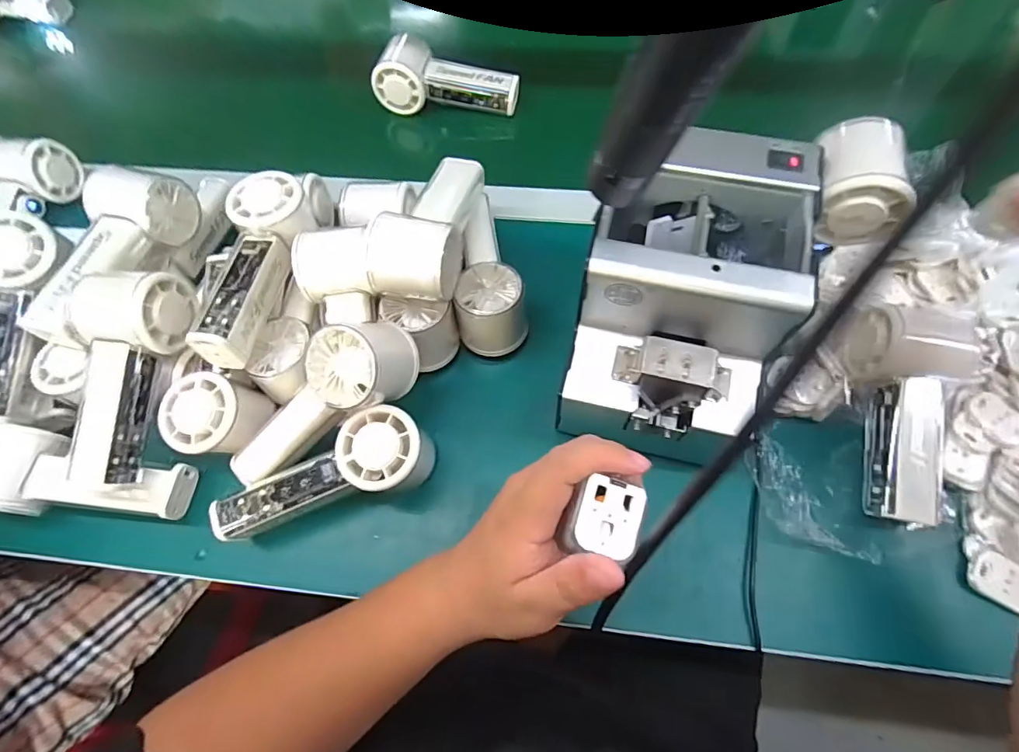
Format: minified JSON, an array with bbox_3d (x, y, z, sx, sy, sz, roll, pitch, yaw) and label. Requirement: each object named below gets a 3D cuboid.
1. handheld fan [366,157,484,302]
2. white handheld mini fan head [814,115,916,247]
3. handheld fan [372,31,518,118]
[{"bbox_3d":[-0.056,-0.118,0.386,0.059,0.066,0.162,11,50,8],"label":"handheld fan"},{"bbox_3d":[0.225,-0.128,0.320,0.051,0.041,0.079,10,66,7],"label":"white handheld mini fan head"},{"bbox_3d":[-0.067,-0.322,0.529,0.152,0.056,0.047,6,65,5],"label":"handheld fan"}]

